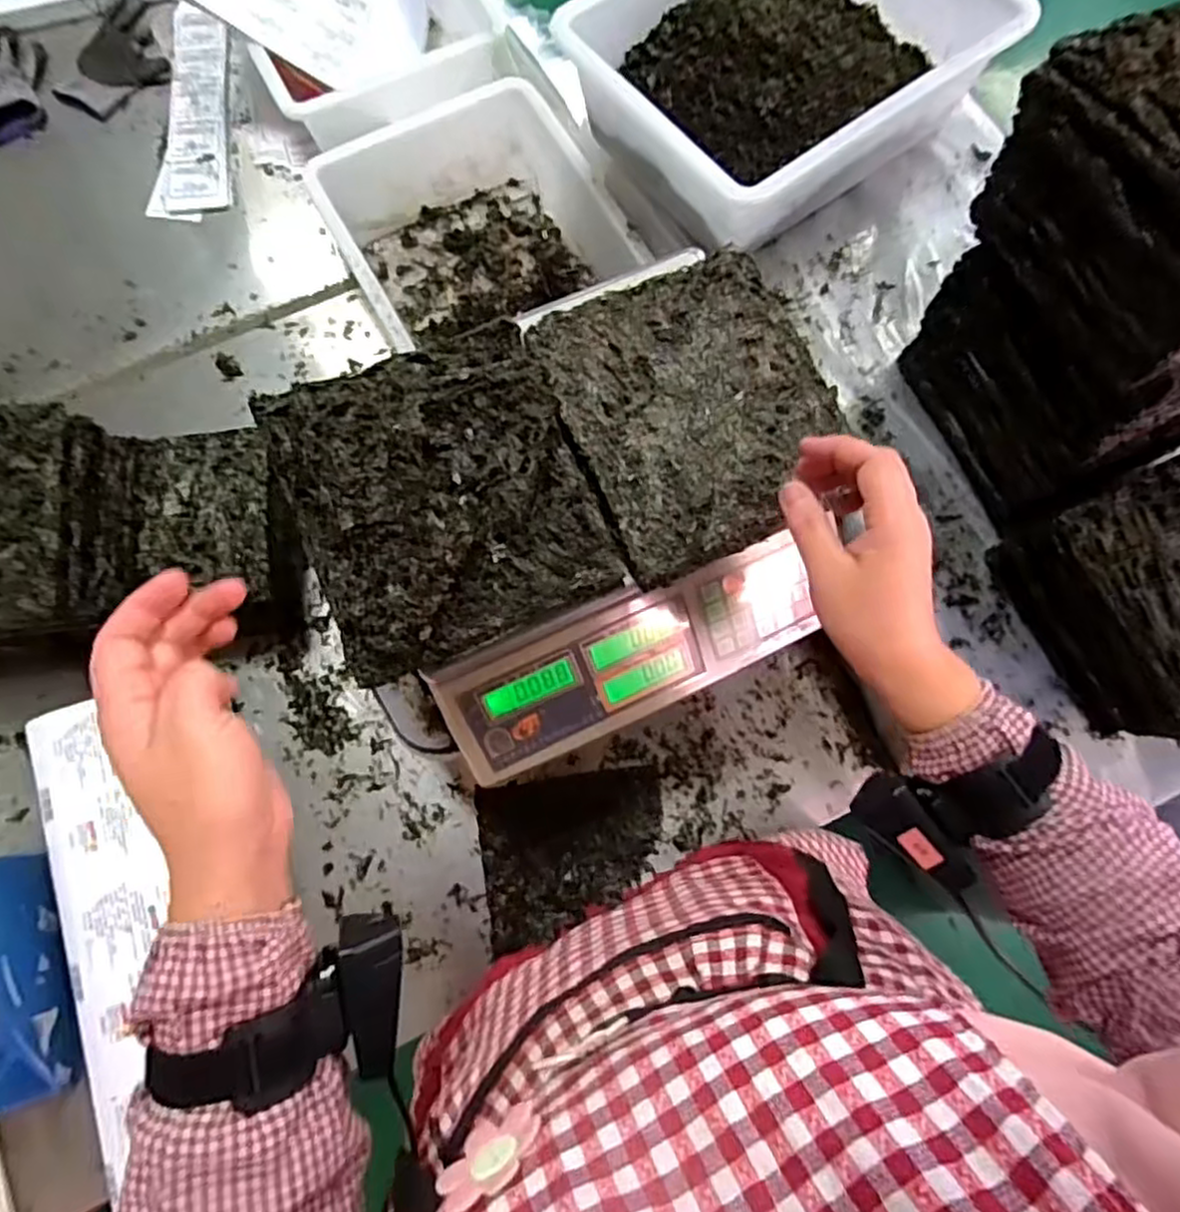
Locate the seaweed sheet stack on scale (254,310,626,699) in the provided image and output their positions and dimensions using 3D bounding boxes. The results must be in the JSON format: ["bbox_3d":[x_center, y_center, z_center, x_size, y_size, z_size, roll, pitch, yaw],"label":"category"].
[{"bbox_3d":[-0.094,-0.075,0.455,0.180,0.038,0.196,-23,76,-6],"label":"seaweed sheet stack on scale"}]

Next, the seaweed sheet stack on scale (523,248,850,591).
[{"bbox_3d":[0.074,-0.137,0.493,0.177,0.020,0.197,-25,76,-7],"label":"seaweed sheet stack on scale"}]

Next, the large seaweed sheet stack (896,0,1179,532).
[{"bbox_3d":[0.392,-0.234,0.517,0.173,0.271,0.206,-23,76,-6],"label":"large seaweed sheet stack"}]

